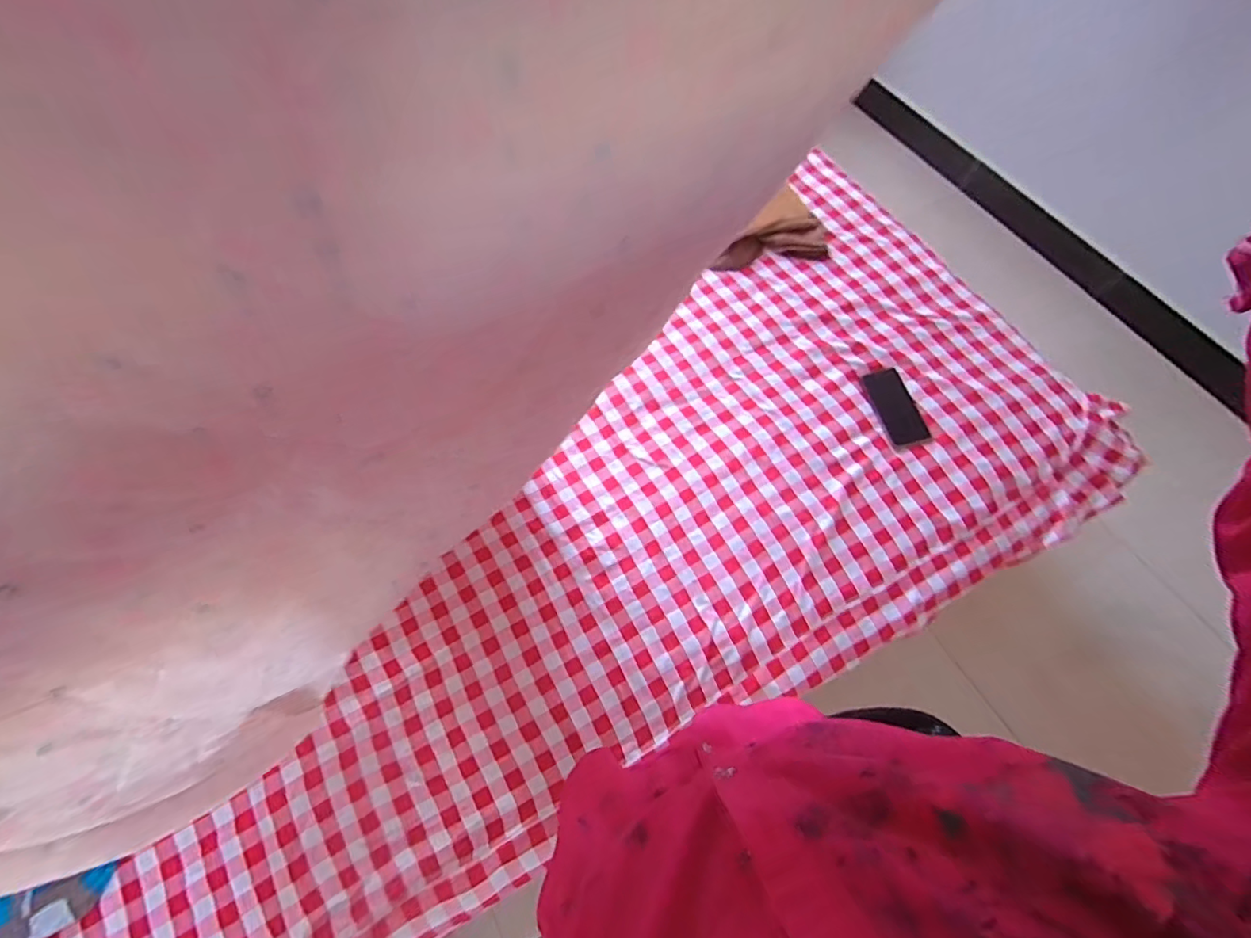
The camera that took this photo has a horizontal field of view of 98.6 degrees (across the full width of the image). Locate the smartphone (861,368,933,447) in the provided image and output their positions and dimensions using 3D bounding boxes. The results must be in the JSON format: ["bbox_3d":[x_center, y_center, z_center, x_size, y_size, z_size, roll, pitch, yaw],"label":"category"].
[{"bbox_3d":[0.510,-0.119,1.014,0.075,0.006,0.155,-11,67,-2],"label":"smartphone"}]

